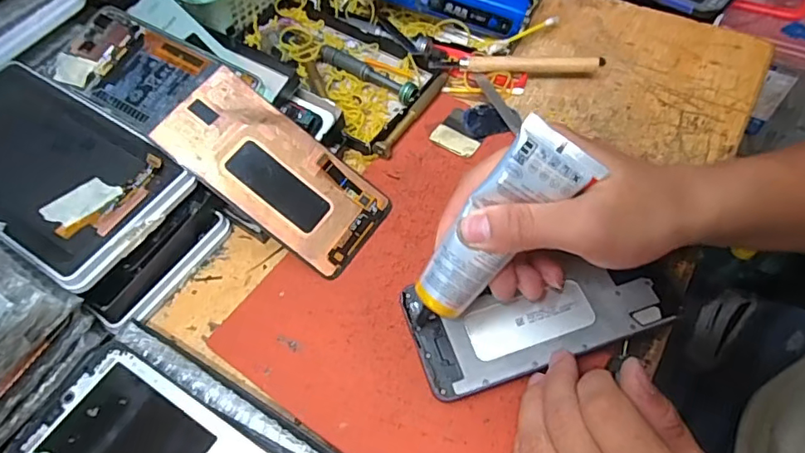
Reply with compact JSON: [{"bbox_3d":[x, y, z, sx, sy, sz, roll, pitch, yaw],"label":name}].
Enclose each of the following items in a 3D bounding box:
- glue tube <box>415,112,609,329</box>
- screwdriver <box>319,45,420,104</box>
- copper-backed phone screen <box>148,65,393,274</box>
[{"bbox_3d":[0.045,0.008,0.278,0.040,0.022,0.129,42,113,24],"label":"glue tube"},{"bbox_3d":[-0.028,-0.123,0.429,0.098,0.012,0.013,33,66,20],"label":"screwdriver"},{"bbox_3d":[-0.080,-0.035,0.346,0.144,0.007,0.069,39,66,-6],"label":"copper-backed phone screen"}]

